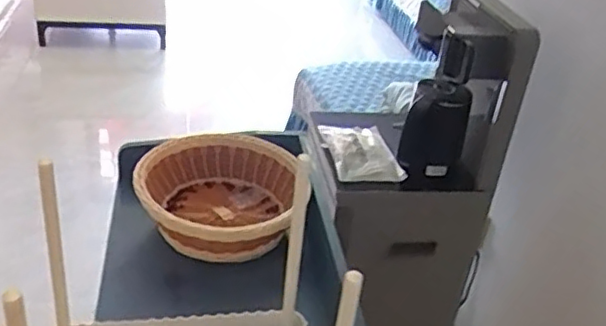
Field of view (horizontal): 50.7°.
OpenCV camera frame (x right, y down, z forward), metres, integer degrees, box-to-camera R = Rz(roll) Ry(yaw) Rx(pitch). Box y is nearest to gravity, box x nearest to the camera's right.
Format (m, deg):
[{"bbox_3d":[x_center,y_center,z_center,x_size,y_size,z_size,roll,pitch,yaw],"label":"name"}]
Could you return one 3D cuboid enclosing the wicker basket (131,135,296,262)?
[{"bbox_3d":[-0.125,0.052,0.923,0.218,0.090,0.233,11,31,6],"label":"wicker basket"}]

